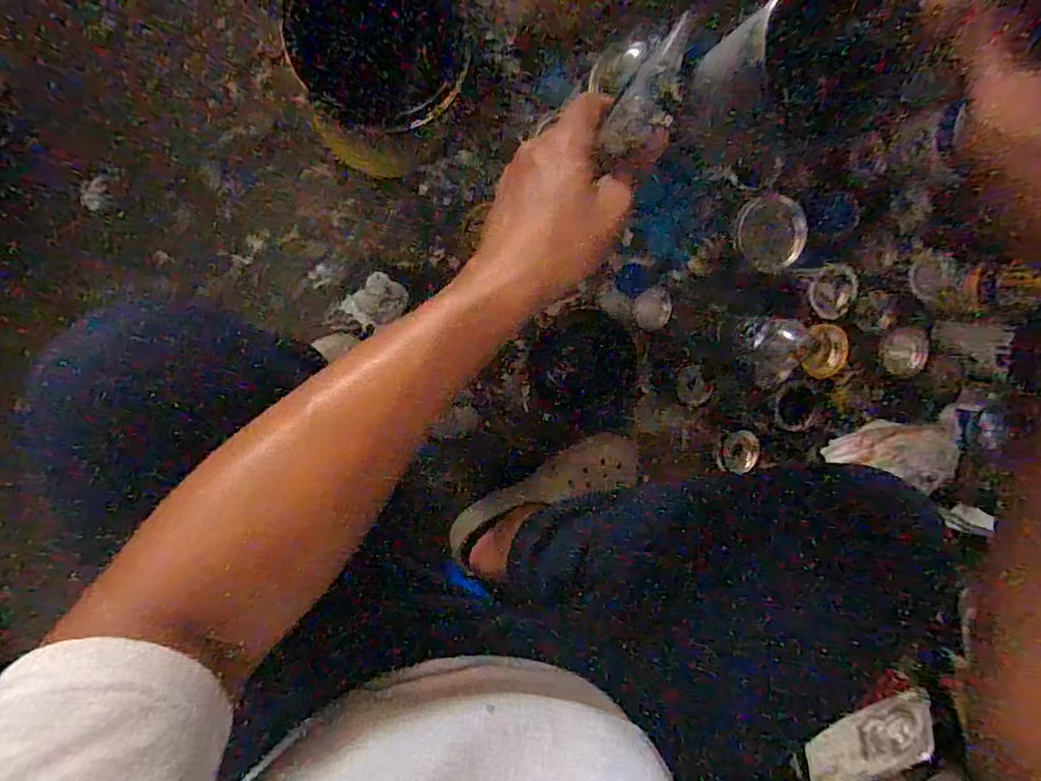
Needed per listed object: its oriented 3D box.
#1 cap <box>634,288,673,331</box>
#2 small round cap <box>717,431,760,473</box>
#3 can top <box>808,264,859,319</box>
[{"bbox_3d":[0.181,-0.111,0.776,0.047,0.013,0.056,9,94,-8],"label":"cap"},{"bbox_3d":[0.301,0.084,0.782,0.062,0.011,0.057,-1,95,-8],"label":"small round cap"},{"bbox_3d":[0.417,-0.132,0.760,0.069,0.007,0.072,-1,111,-9],"label":"can top"}]

